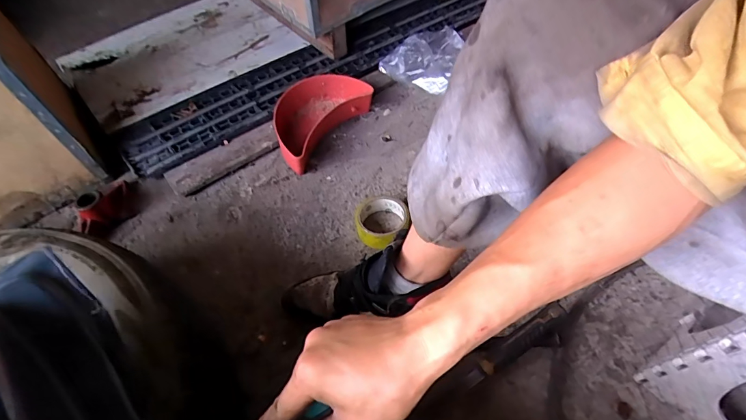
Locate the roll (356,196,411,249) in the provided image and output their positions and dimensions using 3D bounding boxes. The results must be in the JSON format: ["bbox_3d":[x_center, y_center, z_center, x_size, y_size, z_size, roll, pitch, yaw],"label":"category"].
[{"bbox_3d":[0.017,0.021,0.701,0.095,0.041,0.097,-1,53,2],"label":"roll"}]

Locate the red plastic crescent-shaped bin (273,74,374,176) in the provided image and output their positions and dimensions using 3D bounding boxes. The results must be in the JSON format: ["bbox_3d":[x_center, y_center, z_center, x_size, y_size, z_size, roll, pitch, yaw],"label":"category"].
[{"bbox_3d":[-0.124,-0.201,0.840,0.123,0.114,0.236,31,60,23],"label":"red plastic crescent-shaped bin"}]

